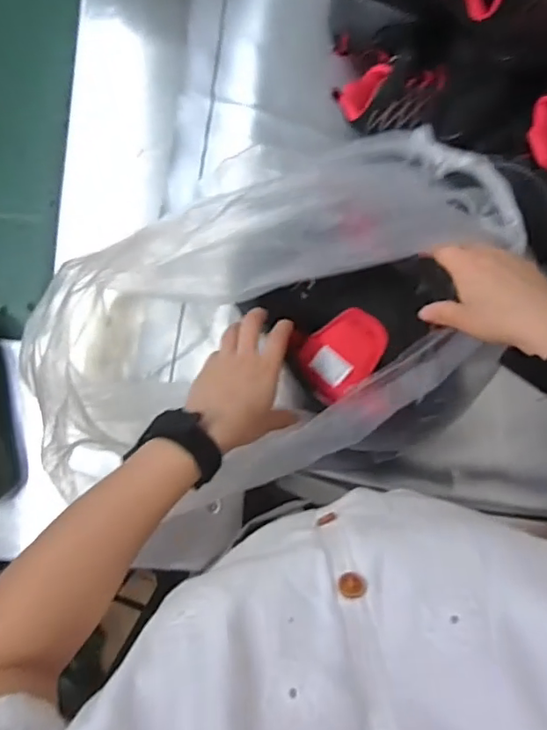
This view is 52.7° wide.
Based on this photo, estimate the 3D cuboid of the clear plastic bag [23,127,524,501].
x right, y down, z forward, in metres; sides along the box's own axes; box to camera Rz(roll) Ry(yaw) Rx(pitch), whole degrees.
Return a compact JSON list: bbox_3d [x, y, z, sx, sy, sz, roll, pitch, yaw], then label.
[{"bbox_3d":[-0.003,-0.056,0.540,0.408,0.216,0.303,-3,87,-2],"label":"clear plastic bag"}]

